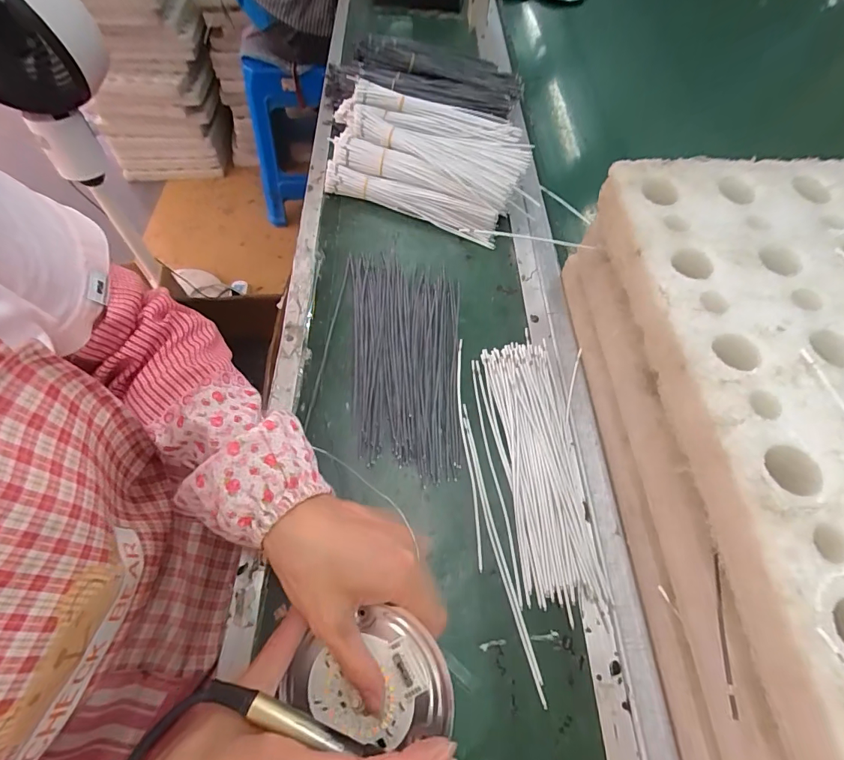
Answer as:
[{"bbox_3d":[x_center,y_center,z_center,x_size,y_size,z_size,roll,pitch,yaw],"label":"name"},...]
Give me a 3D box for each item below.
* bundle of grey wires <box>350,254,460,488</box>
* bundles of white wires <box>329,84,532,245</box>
[{"bbox_3d":[-0.012,-0.026,0.394,0.100,0.009,0.237,-5,60,-3],"label":"bundle of grey wires"},{"bbox_3d":[0.003,-0.263,0.502,0.230,0.058,0.159,20,62,12],"label":"bundles of white wires"}]

